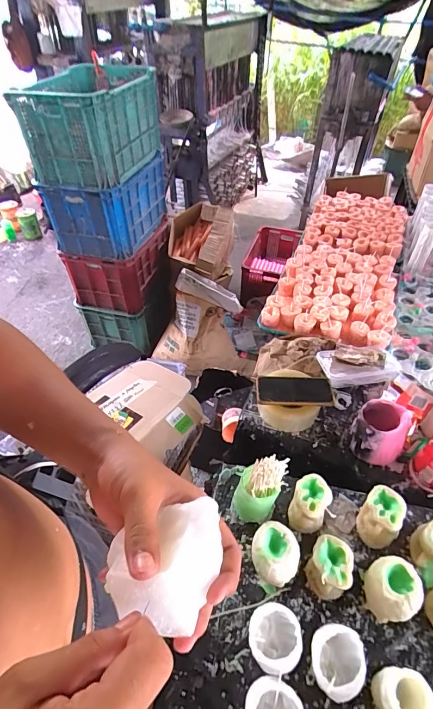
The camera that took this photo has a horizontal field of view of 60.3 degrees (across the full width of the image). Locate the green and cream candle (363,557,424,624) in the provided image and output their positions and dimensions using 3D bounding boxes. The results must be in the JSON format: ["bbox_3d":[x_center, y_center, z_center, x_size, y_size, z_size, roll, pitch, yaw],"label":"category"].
[{"bbox_3d":[0.259,0.353,0.558,0.075,0.071,0.072,0,46,0],"label":"green and cream candle"}]

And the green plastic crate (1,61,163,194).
[{"bbox_3d":[-0.445,-0.846,1.370,0.347,0.268,0.463,11,47,11],"label":"green plastic crate"}]

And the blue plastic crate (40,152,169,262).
[{"bbox_3d":[-0.435,-0.624,1.542,0.320,0.258,0.418,12,47,12],"label":"blue plastic crate"}]

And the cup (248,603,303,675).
[{"bbox_3d":[0.079,0.395,0.517,0.070,0.058,0.073,0,46,0],"label":"cup"}]

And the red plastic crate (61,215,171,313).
[{"bbox_3d":[-0.436,-0.428,1.724,0.336,0.249,0.409,8,46,9],"label":"red plastic crate"}]

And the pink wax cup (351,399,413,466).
[{"bbox_3d":[0.315,0.150,0.723,0.098,0.098,0.081,28,52,25],"label":"pink wax cup"}]

